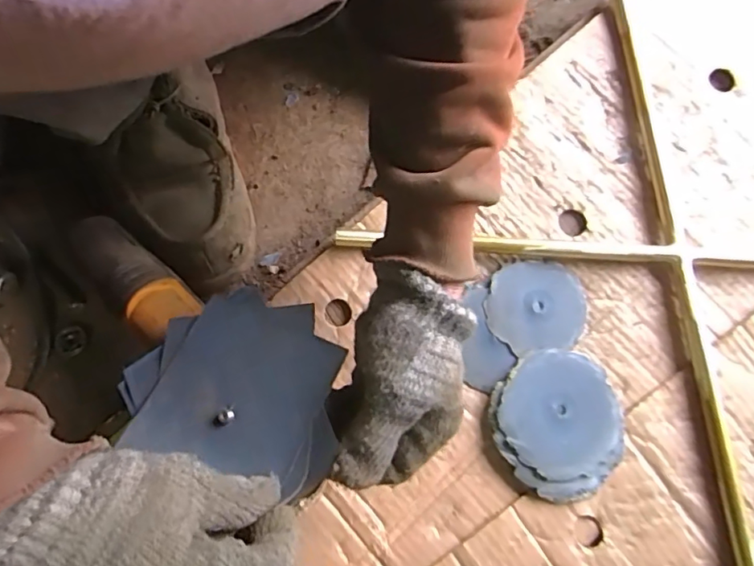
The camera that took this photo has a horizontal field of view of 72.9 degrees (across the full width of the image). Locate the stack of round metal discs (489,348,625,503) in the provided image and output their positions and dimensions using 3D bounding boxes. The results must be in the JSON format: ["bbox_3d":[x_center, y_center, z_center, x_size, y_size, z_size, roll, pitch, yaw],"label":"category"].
[{"bbox_3d":[0.154,0.119,0.433,0.106,0.015,0.118,-18,77,-5],"label":"stack of round metal discs"}]

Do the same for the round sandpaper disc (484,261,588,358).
[{"bbox_3d":[0.142,0.020,0.455,0.090,0.010,0.079,-10,77,-3],"label":"round sandpaper disc"}]

